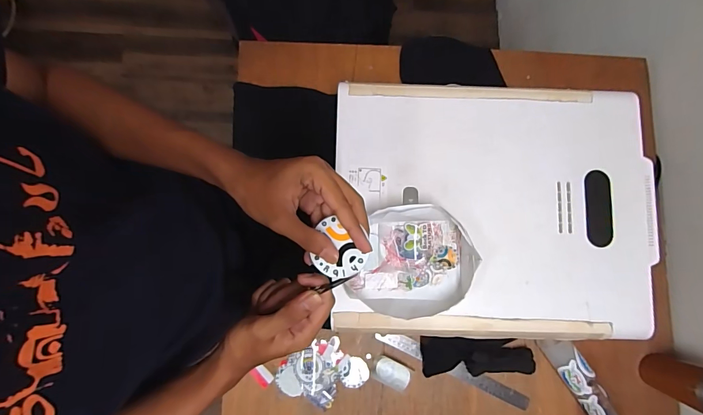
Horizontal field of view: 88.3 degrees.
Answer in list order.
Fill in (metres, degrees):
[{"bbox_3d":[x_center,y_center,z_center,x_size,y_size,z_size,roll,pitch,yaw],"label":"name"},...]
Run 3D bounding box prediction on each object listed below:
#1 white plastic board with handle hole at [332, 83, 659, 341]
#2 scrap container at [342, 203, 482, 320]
[{"bbox_3d":[0.231,-0.001,0.577,0.508,0.036,0.400,1,79,-1],"label":"white plastic board with handle hole"},{"bbox_3d":[0.090,0.080,0.535,0.178,0.056,0.160,-7,83,-2],"label":"scrap container"}]

